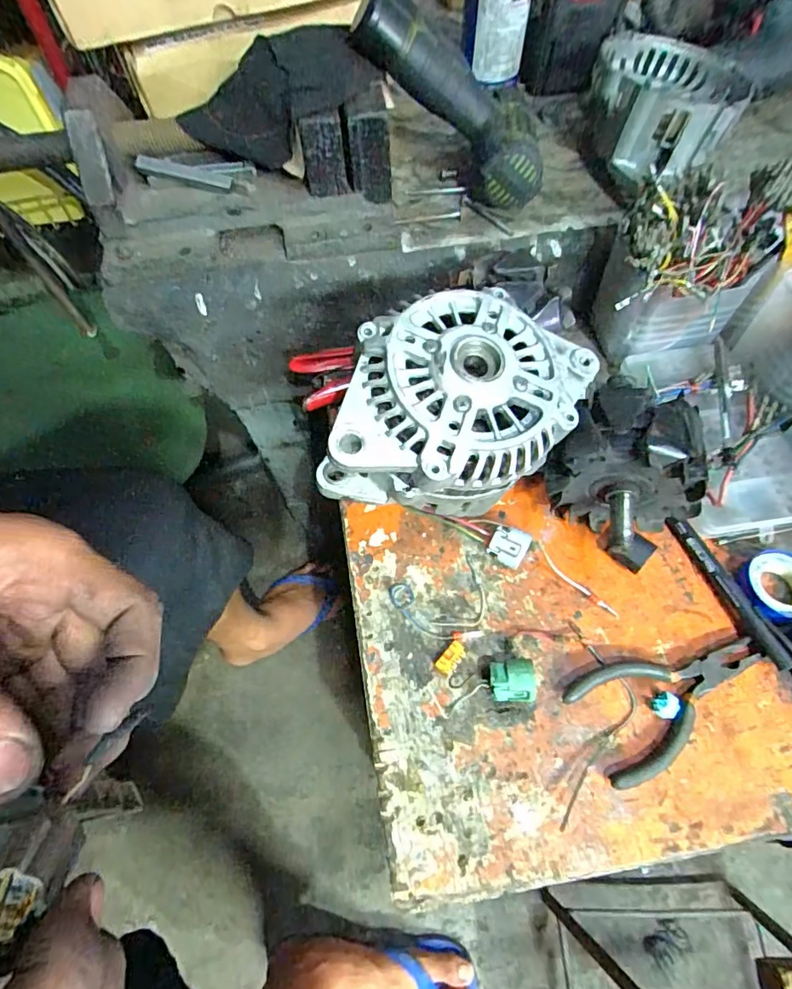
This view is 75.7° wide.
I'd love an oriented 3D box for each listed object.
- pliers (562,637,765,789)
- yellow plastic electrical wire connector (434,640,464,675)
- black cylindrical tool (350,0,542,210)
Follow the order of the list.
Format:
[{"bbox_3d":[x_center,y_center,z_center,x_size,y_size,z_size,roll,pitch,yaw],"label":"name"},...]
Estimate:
[{"bbox_3d":[0.181,0.128,0.332,0.132,0.012,0.064,-23,64,-10],"label":"pliers"},{"bbox_3d":[0.038,0.112,0.349,0.013,0.008,0.024,39,70,19],"label":"yellow plastic electrical wire connector"},{"bbox_3d":[0.049,-0.326,0.421,0.190,0.068,0.082,34,66,-21],"label":"black cylindrical tool"}]

